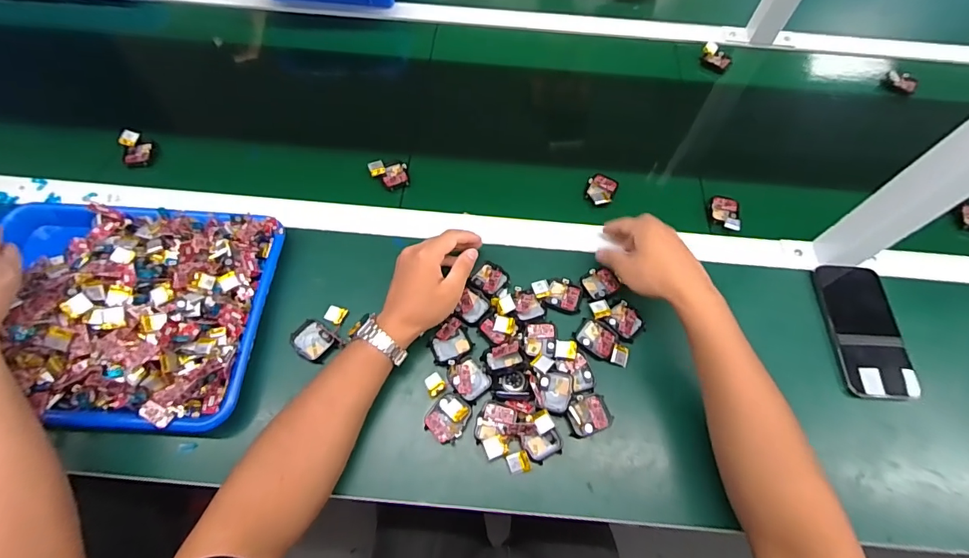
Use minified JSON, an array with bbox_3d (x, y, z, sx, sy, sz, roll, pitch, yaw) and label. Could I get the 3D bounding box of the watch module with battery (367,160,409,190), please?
[{"bbox_3d":[-0.129,-0.142,0.598,0.049,0.013,0.041,-9,64,-6],"label":"watch module with battery"}]

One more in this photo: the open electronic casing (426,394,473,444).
[{"bbox_3d":[-0.038,0.146,0.466,0.040,0.018,0.047,29,66,13],"label":"open electronic casing"}]

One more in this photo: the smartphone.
[{"bbox_3d":[0.444,0.058,0.519,0.076,0.012,0.158,-1,69,1],"label":"smartphone"}]

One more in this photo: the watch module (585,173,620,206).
[{"bbox_3d":[0.158,-0.122,0.598,0.038,0.011,0.060,22,65,10],"label":"watch module"}]

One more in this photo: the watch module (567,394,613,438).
[{"bbox_3d":[0.110,0.142,0.465,0.045,0.018,0.039,-9,64,-6],"label":"watch module"}]

